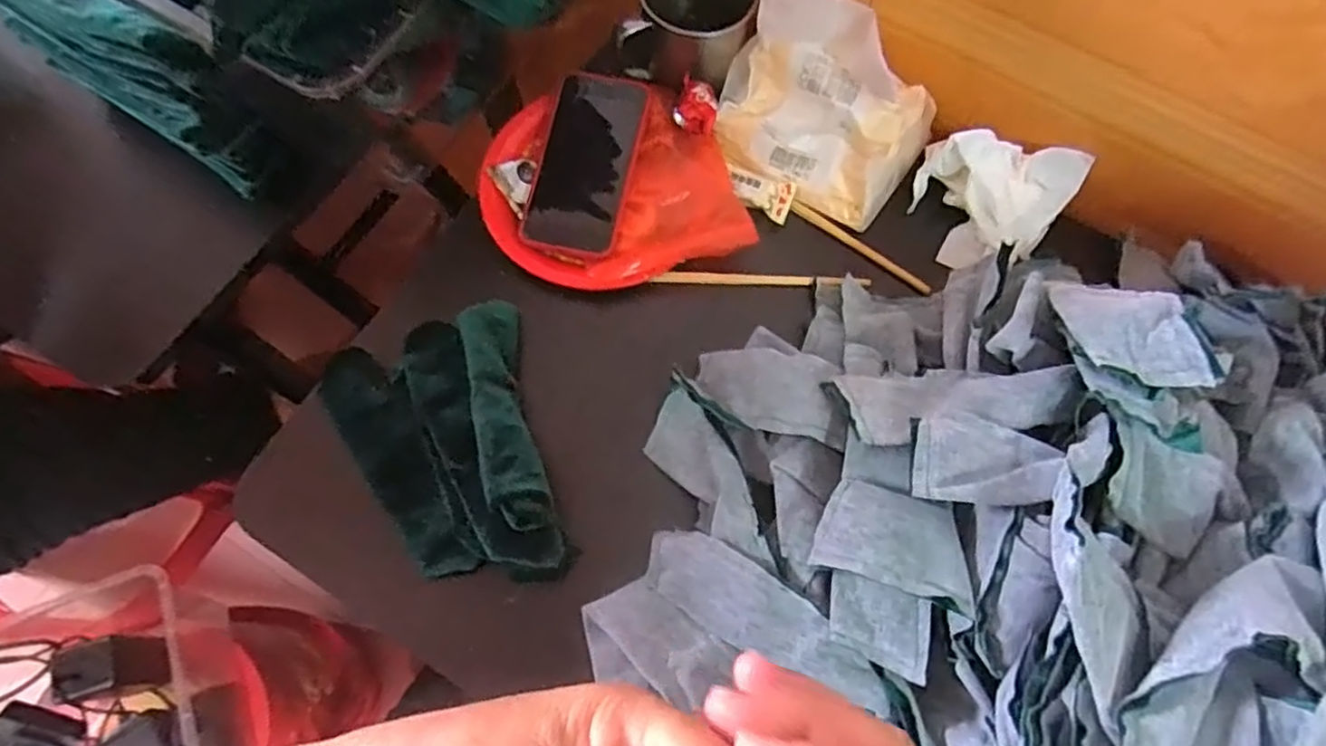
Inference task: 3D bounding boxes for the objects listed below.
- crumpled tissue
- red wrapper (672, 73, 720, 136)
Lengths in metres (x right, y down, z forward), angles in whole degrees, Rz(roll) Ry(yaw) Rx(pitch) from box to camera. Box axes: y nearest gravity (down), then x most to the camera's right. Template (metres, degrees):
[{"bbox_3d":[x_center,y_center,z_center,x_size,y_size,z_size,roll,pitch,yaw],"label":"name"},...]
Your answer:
[{"bbox_3d":[0.246,-0.126,0.500,0.118,0.055,0.084,-7,72,-3],"label":"crumpled tissue"},{"bbox_3d":[0.024,-0.191,0.502,0.032,0.025,0.025,32,74,9],"label":"red wrapper"}]

